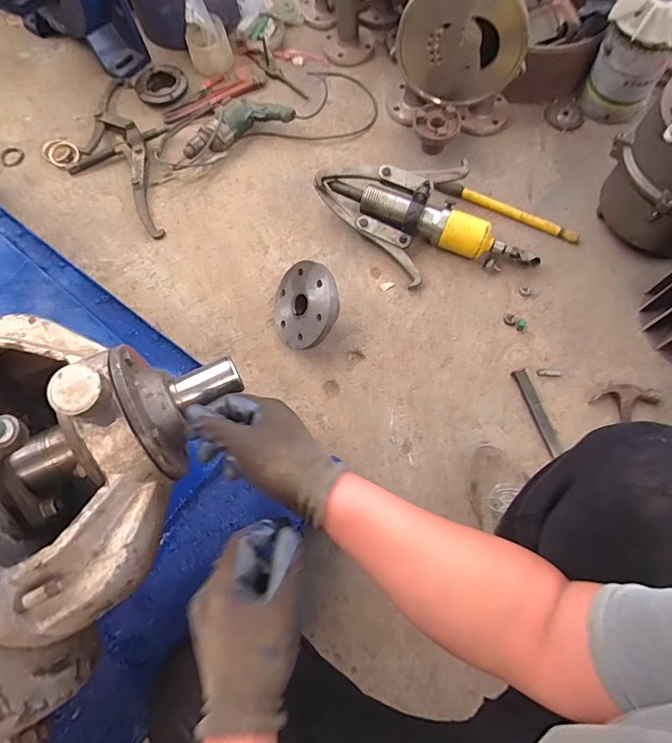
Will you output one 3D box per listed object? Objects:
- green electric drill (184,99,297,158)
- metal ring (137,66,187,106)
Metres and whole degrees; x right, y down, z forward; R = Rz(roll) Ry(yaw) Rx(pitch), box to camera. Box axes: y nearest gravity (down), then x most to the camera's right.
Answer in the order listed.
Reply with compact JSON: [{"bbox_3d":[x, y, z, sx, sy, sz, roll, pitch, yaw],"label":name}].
[{"bbox_3d":[-0.266,-0.655,1.176,0.298,0.067,0.116,-21,73,-6],"label":"green electric drill"},{"bbox_3d":[-0.491,-0.809,1.245,0.139,0.021,0.139,-22,73,-6],"label":"metal ring"}]

